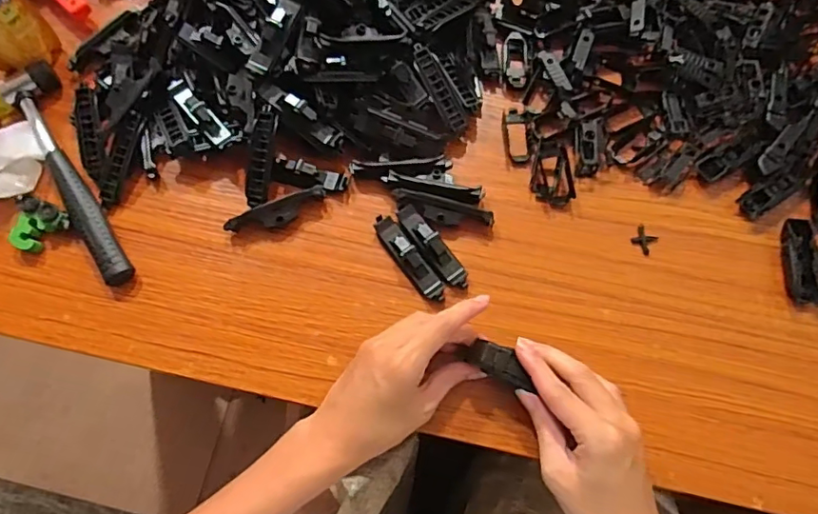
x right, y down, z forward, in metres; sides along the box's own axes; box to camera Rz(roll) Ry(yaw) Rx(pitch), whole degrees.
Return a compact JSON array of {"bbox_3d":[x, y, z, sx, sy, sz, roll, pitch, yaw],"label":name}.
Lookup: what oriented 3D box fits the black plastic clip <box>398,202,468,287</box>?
[{"bbox_3d":[0.016,-0.009,0.419,0.019,0.016,0.079,-37,76,-9],"label":"black plastic clip"}]

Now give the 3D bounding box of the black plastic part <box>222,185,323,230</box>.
[{"bbox_3d":[-0.103,-0.034,0.432,0.079,0.017,0.018,-26,74,-6],"label":"black plastic part"}]

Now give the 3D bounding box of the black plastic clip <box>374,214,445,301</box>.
[{"bbox_3d":[0.000,-0.001,0.416,0.018,0.020,0.078,-35,76,-9],"label":"black plastic clip"}]

